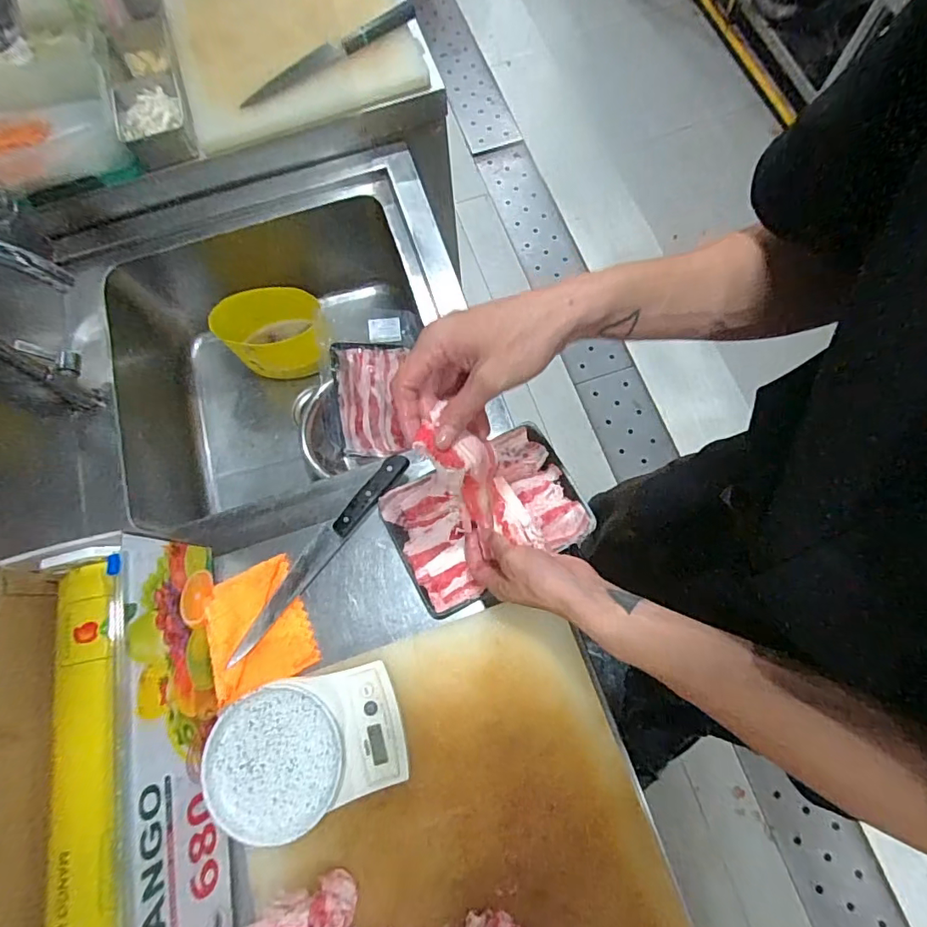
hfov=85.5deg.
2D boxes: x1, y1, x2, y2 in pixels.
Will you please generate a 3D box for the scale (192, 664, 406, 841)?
[{"bbox_3d":[-0.161,0.290,0.515,0.190,0.054,0.139,-16,73,-1],"label":"scale"}]

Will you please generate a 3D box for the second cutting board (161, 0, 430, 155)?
[{"bbox_3d":[-0.328,-0.830,0.889,0.396,0.029,0.561,-18,73,-1],"label":"second cutting board"}]

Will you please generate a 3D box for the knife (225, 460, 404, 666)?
[{"bbox_3d":[-0.174,0.105,0.611,0.031,0.020,0.296,37,79,14],"label":"knife"}]

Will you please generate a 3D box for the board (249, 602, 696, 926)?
[{"bbox_3d":[0.018,0.461,0.475,0.394,0.033,0.594,-18,73,-5],"label":"board"}]

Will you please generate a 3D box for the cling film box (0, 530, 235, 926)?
[{"bbox_3d":[-0.342,0.331,0.478,0.167,0.116,0.498,-13,71,-1],"label":"cling film box"}]

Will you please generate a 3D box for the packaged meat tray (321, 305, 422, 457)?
[{"bbox_3d":[-0.167,-0.146,0.942,0.167,0.030,0.281,5,115,12],"label":"packaged meat tray"}]

